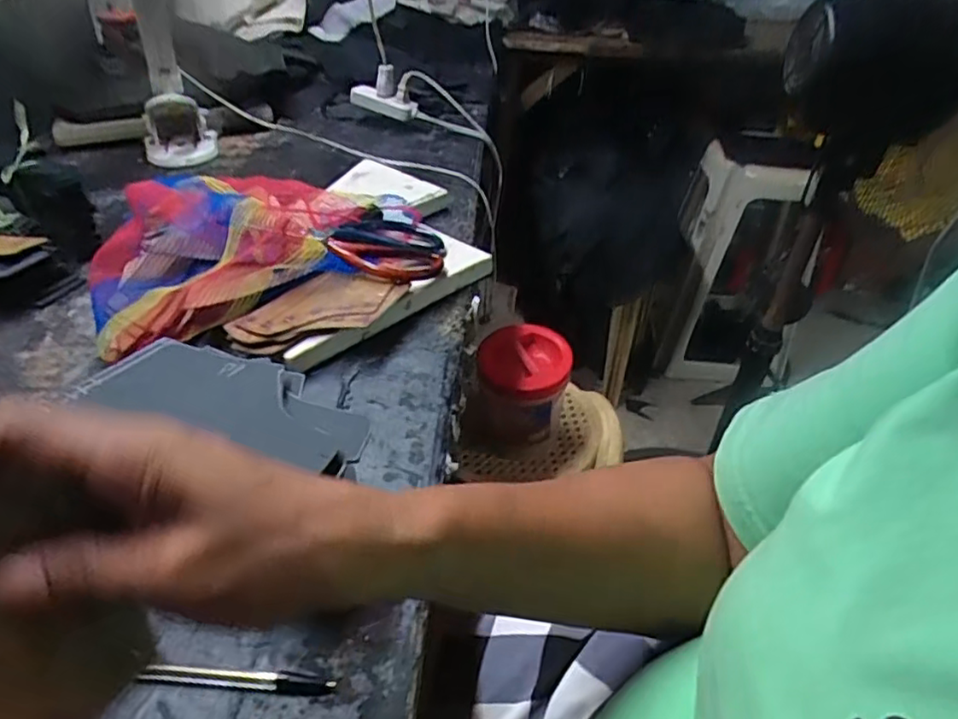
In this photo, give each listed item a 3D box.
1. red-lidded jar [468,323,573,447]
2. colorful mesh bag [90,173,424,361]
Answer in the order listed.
[{"bbox_3d":[0.051,0.040,0.836,0.121,0.139,0.112,1,38,-1],"label":"red-lidded jar"},{"bbox_3d":[-0.200,-0.110,0.565,0.283,0.081,0.182,-20,43,-26],"label":"colorful mesh bag"}]

